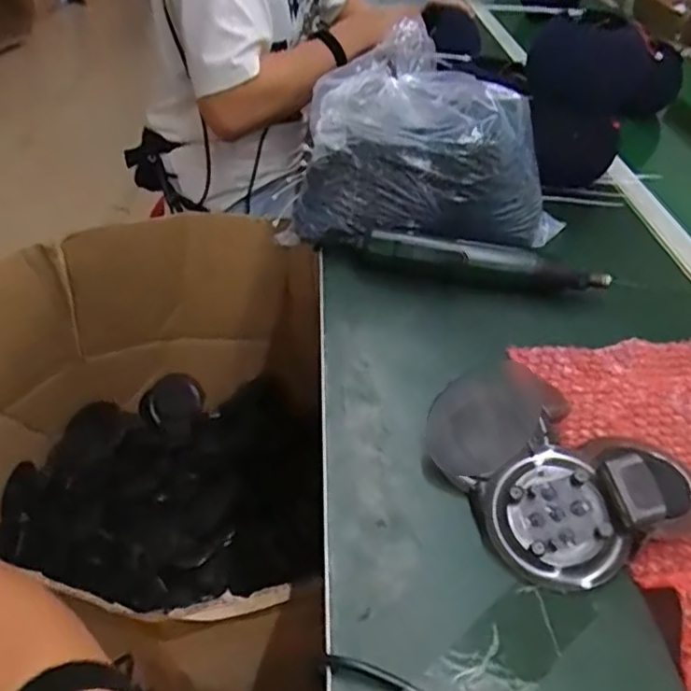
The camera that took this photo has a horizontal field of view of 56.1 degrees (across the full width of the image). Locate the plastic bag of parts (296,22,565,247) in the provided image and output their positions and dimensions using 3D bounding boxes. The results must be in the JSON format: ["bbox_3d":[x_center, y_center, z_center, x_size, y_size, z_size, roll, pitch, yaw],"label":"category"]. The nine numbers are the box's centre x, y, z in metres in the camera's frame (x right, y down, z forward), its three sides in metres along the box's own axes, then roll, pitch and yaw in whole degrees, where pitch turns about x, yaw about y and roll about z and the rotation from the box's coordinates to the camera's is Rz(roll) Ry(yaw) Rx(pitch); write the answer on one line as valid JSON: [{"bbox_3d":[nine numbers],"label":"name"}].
[{"bbox_3d":[0.103,-0.209,0.690,0.268,0.143,0.209,13,40,9],"label":"plastic bag of parts"}]

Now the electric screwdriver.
[{"bbox_3d":[0.133,-0.079,0.629,0.240,0.034,0.030,7,39,3],"label":"electric screwdriver"}]

